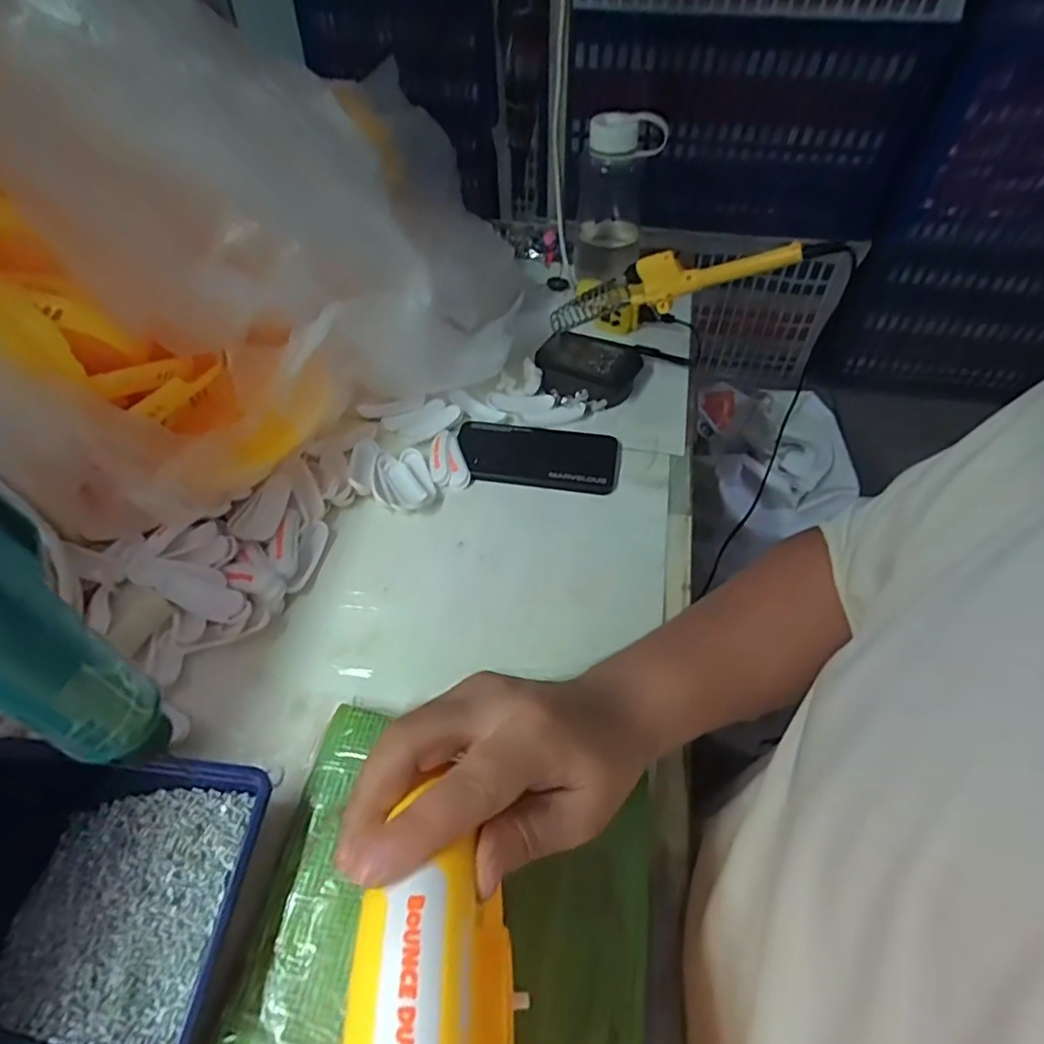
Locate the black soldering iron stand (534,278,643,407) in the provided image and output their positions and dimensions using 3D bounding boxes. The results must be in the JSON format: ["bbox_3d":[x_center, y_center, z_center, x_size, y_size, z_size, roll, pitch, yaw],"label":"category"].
[{"bbox_3d":[0.071,-0.188,0.642,0.111,0.100,0.083,9,51,7],"label":"black soldering iron stand"}]

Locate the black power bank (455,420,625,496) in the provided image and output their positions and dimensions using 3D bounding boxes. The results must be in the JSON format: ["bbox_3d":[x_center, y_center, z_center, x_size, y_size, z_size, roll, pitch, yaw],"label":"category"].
[{"bbox_3d":[0.016,-0.069,0.603,0.156,0.010,0.077,8,51,6],"label":"black power bank"}]

